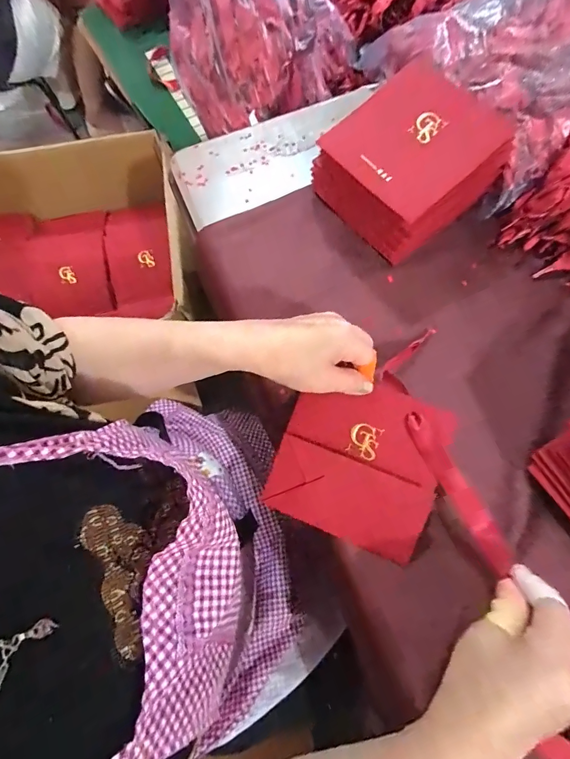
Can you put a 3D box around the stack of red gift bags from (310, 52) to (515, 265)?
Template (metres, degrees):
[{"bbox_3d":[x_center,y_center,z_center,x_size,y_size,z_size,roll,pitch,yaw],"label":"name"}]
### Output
[{"bbox_3d":[0.128,-0.226,0.430,0.154,0.096,0.143,-36,73,-10],"label":"stack of red gift bags"}]

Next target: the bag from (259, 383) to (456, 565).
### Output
[{"bbox_3d":[0.066,0.074,0.360,0.138,0.013,0.136,20,88,11],"label":"bag"}]

